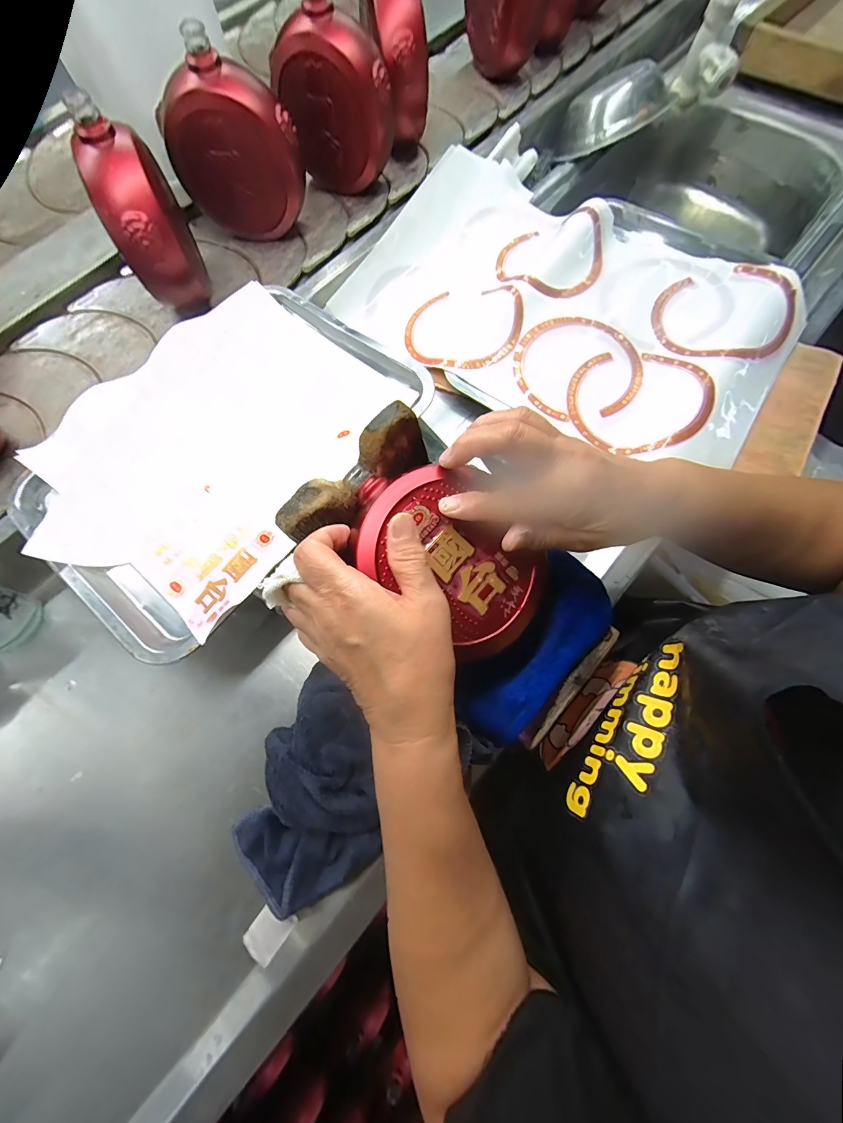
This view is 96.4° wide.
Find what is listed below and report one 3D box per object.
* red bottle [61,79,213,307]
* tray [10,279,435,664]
[{"bbox_3d":[-0.279,-0.343,0.389,0.057,0.151,0.127,-19,75,-5],"label":"red bottle"},{"bbox_3d":[-0.192,-0.114,0.368,0.275,0.062,0.339,37,78,10],"label":"tray"}]

